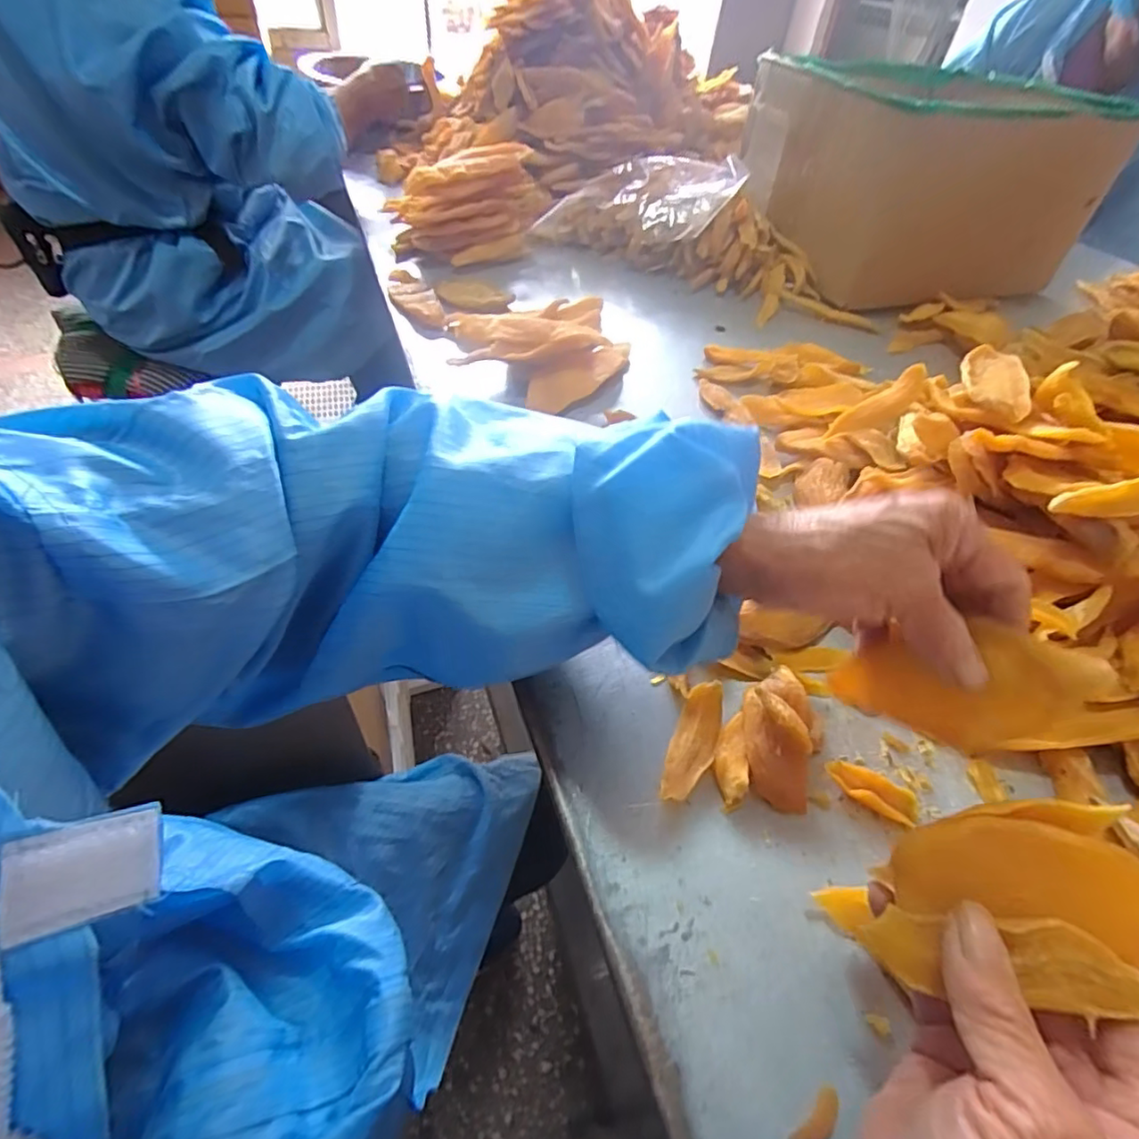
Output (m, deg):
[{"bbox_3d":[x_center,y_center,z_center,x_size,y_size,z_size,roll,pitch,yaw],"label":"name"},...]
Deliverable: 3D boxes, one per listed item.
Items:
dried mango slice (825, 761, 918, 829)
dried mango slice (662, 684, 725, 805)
[{"bbox_3d":[0.161,0.118,0.315,0.046,0.010,0.017,26,51,17],"label":"dried mango slice"},{"bbox_3d":[0.068,0.094,0.322,0.022,0.012,0.071,18,49,11],"label":"dried mango slice"}]

